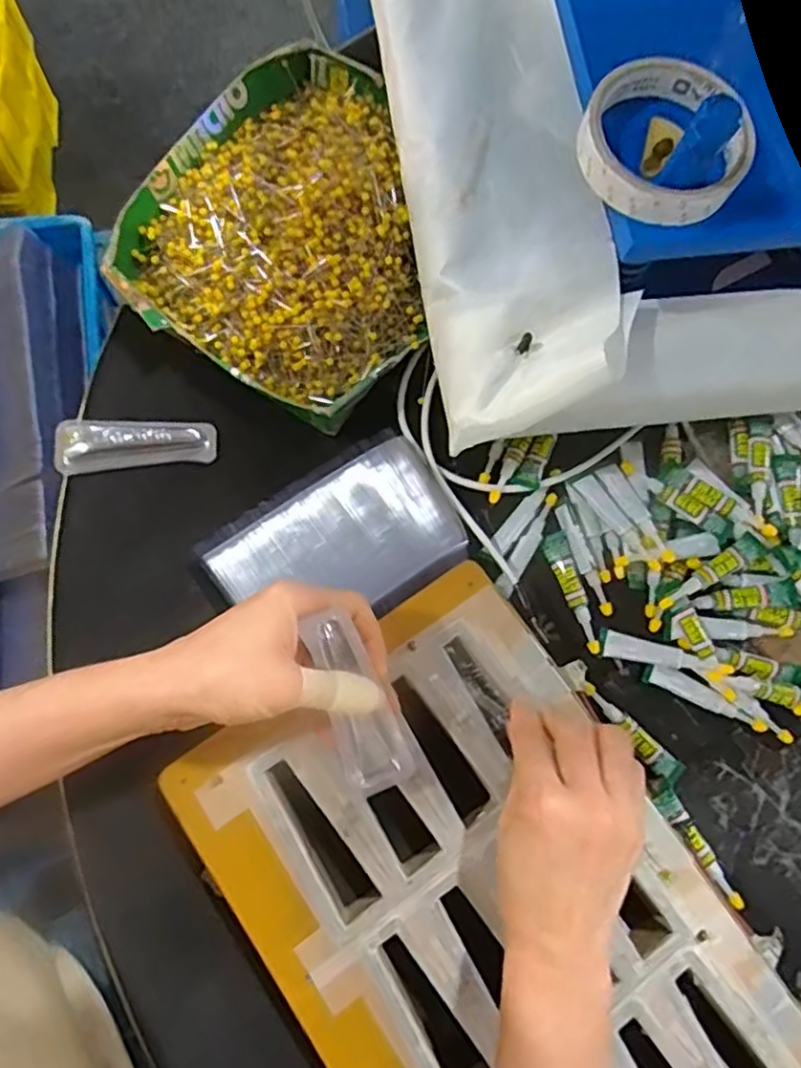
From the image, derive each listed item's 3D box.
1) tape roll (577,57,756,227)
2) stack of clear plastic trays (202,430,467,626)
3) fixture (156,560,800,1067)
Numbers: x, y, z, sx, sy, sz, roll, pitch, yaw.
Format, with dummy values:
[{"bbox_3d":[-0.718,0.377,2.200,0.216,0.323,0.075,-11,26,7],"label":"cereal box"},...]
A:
[{"bbox_3d":[0.142,-0.209,0.361,0.086,0.022,0.089,1,77,-4],"label":"tape roll"},{"bbox_3d":[-0.037,0.009,0.442,0.155,0.029,0.102,-33,81,-11],"label":"stack of clear plastic trays"},{"bbox_3d":[0.062,0.231,0.385,0.225,0.042,0.379,-34,80,-8],"label":"fixture"}]

